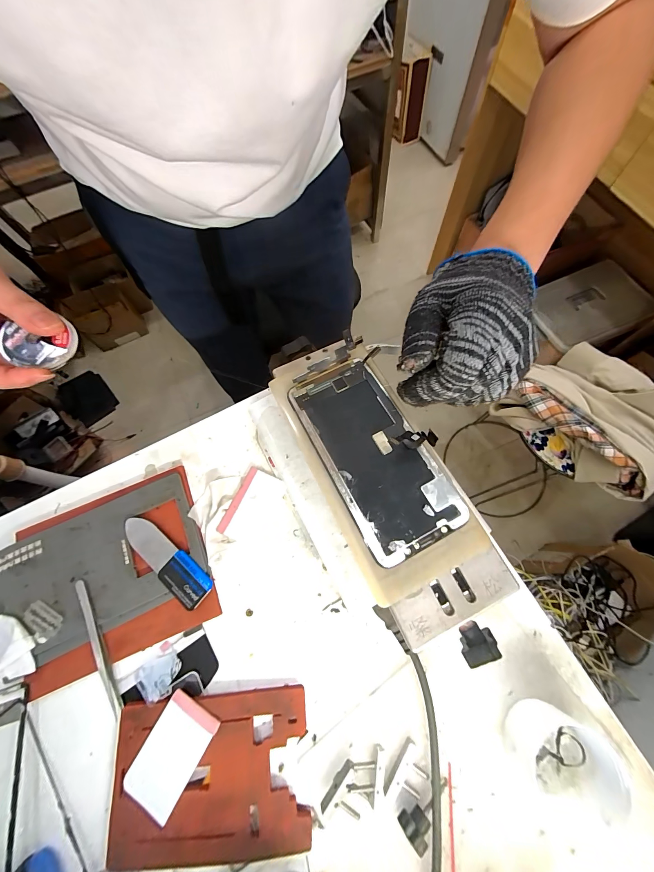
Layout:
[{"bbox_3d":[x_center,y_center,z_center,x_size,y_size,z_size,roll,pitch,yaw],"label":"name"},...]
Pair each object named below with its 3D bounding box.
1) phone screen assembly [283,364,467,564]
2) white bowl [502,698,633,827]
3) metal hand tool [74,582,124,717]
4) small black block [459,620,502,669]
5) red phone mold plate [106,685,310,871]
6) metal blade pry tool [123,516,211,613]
[{"bbox_3d":[0.029,0.007,0.208,0.068,0.005,0.142,-27,70,-7],"label":"phone screen assembly"},{"bbox_3d":[0.186,0.255,0.238,0.069,0.050,0.066,37,75,15],"label":"white bowl"},{"bbox_3d":[-0.224,0.203,0.294,0.011,0.008,0.127,-29,70,-8],"label":"metal hand tool"},{"bbox_3d":[0.087,0.120,0.177,0.020,0.012,0.019,-19,71,-4],"label":"small black block"},{"bbox_3d":[-0.103,0.297,0.265,0.169,0.010,0.111,-5,69,1],"label":"red phone mold plate"},{"bbox_3d":[-0.172,0.129,0.322,0.118,0.009,0.033,38,75,16],"label":"metal blade pry tool"}]

